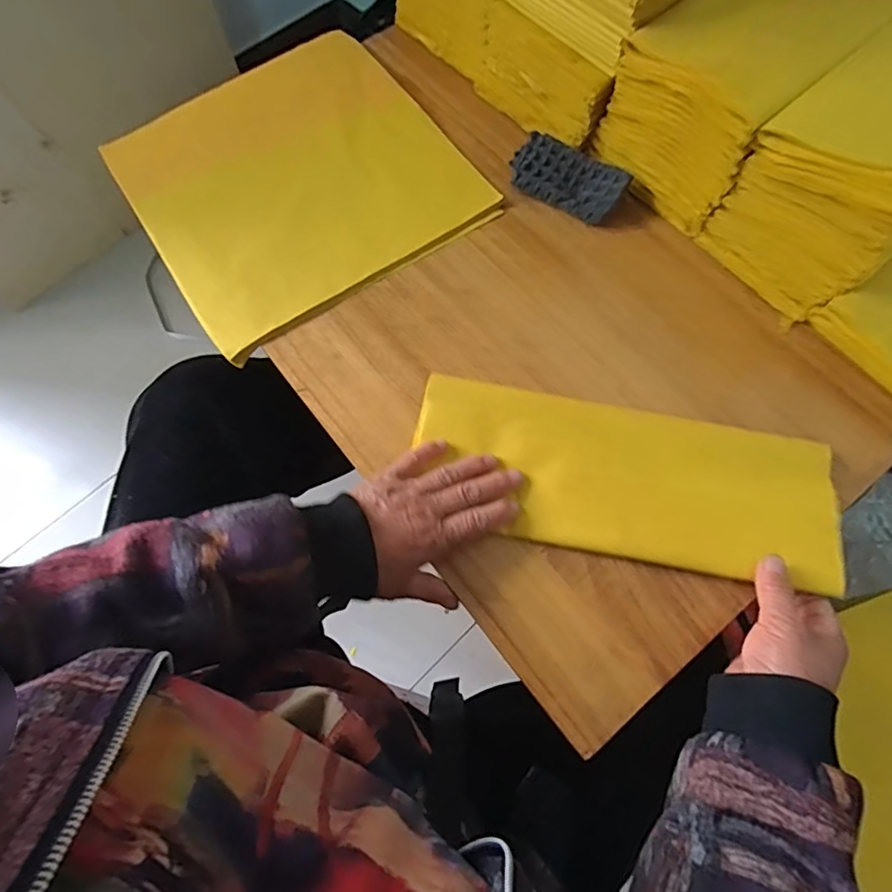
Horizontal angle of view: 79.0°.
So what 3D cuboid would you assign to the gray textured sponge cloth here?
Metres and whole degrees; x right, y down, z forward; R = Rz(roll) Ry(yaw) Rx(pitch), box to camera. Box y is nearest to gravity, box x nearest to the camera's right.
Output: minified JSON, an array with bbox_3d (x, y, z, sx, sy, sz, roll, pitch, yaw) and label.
[{"bbox_3d":[0.115,-0.256,0.514,0.107,0.013,0.058,29,92,7],"label":"gray textured sponge cloth"}]

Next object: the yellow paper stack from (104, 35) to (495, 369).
[{"bbox_3d":[-0.147,-0.267,0.529,0.294,0.022,0.292,-33,74,-10],"label":"yellow paper stack"}]

